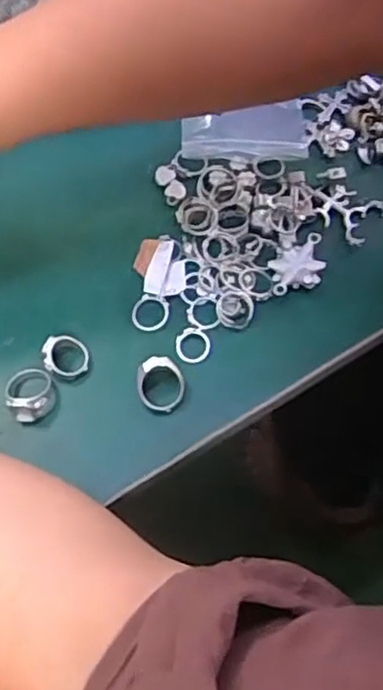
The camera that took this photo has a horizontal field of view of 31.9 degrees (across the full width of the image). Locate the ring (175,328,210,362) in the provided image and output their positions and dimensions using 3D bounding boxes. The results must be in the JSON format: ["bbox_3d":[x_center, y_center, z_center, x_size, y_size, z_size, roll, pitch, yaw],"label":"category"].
[{"bbox_3d":[0.001,0.000,0.380,0.019,0.004,0.020,-1,66,2],"label":"ring"}]

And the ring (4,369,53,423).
[{"bbox_3d":[-0.089,0.026,0.367,0.024,0.018,0.029,-19,67,-6],"label":"ring"}]

